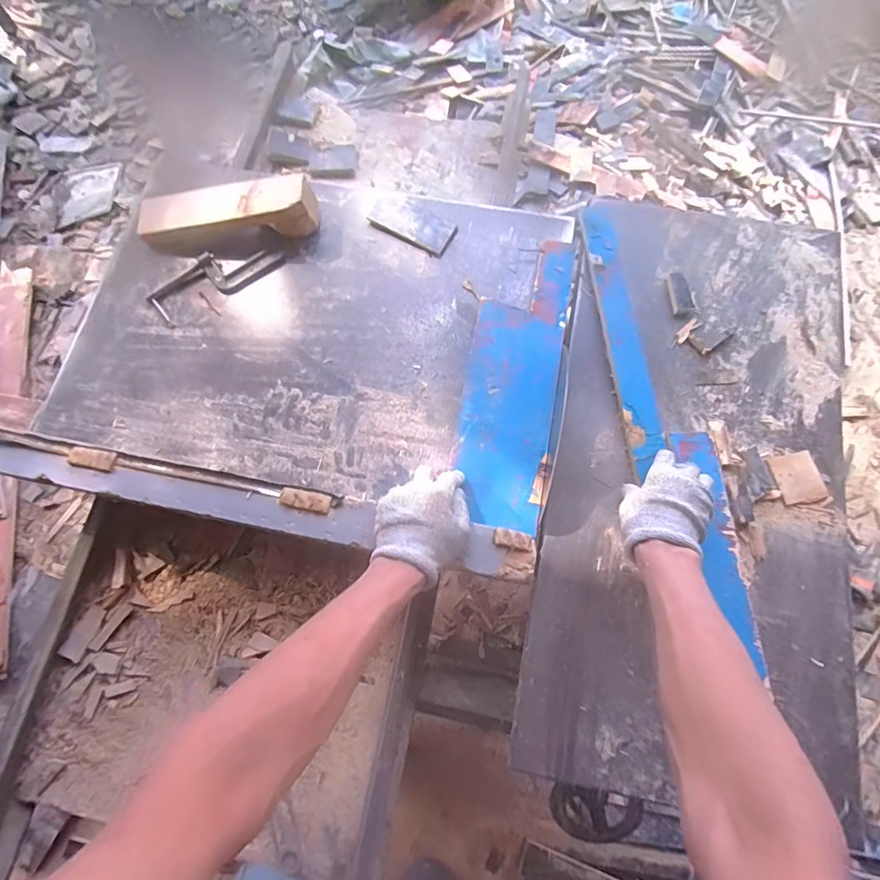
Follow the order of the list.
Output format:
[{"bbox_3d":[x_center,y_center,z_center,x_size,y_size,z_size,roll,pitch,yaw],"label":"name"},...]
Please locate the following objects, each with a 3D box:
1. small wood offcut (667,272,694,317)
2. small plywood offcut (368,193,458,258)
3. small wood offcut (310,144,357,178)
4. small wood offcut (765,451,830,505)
[{"bbox_3d":[0.355,-0.217,0.706,0.026,0.017,0.066,-10,80,-6],"label":"small wood offcut"},{"bbox_3d":[-0.043,-0.342,0.755,0.135,0.008,0.068,29,76,8],"label":"small plywood offcut"},{"bbox_3d":[-0.200,-0.523,0.903,0.082,0.019,0.082,-2,62,-2],"label":"small wood offcut"},{"bbox_3d":[0.478,0.051,0.637,0.061,0.004,0.066,-13,75,0],"label":"small wood offcut"}]

